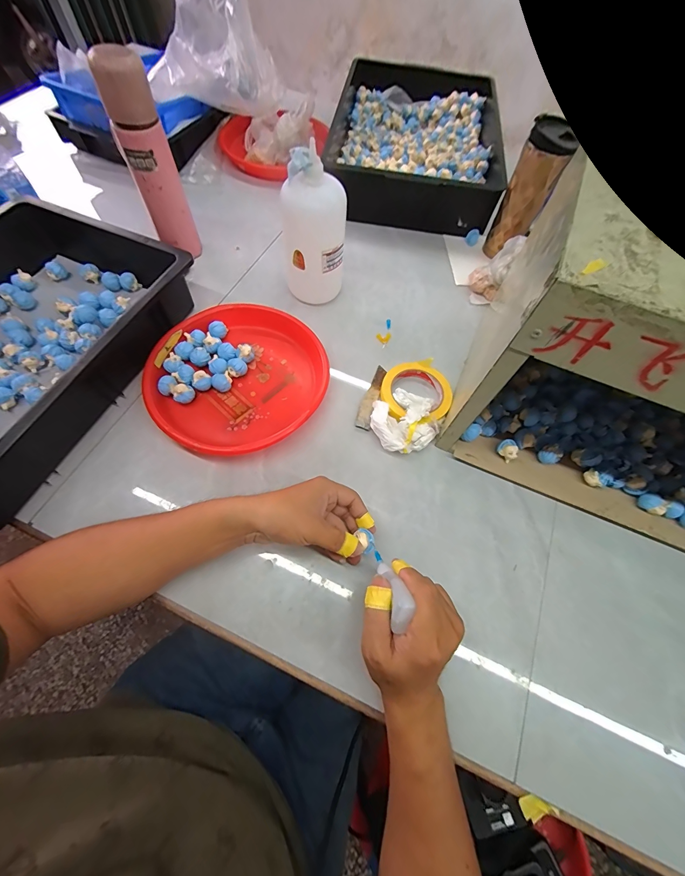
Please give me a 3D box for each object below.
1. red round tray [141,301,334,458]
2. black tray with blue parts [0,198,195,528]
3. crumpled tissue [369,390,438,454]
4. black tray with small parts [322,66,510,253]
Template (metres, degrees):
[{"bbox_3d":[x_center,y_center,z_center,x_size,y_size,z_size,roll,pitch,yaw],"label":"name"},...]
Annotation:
[{"bbox_3d":[-0.152,-0.092,0.503,0.244,0.036,0.248,1,65,-2],"label":"red round tray"},{"bbox_3d":[-0.445,-0.139,0.466,0.306,0.084,0.471,22,66,8],"label":"black tray with blue parts"},{"bbox_3d":[0.088,-0.024,0.481,0.093,0.042,0.089,-14,66,-8],"label":"crumpled tissue"},{"bbox_3d":[0.165,-0.655,0.759,0.352,0.096,0.493,8,65,2],"label":"black tray with small parts"}]

